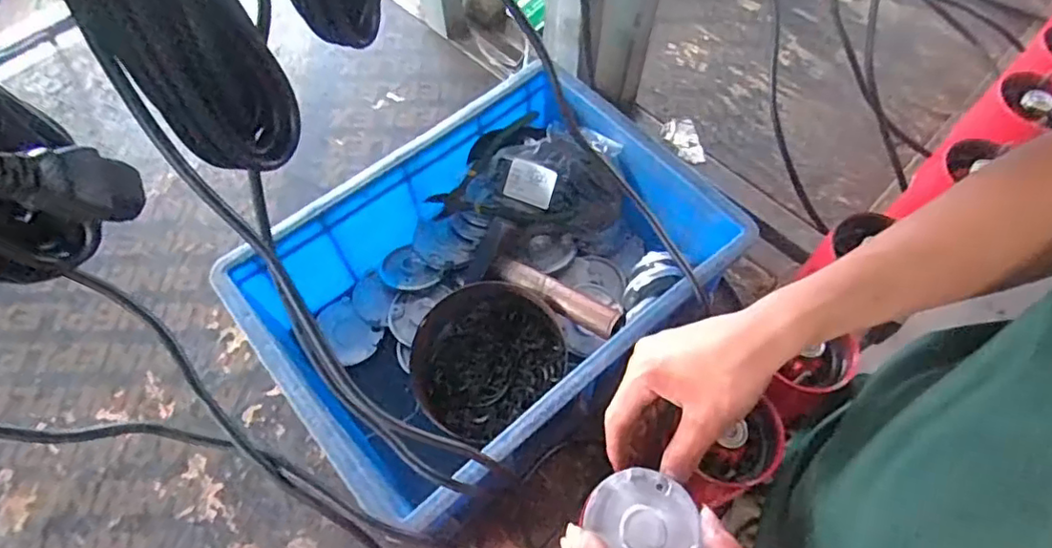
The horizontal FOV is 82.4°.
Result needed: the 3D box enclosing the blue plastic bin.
[{"bbox_3d":[-0.033,0.013,0.590,0.391,0.150,0.288,-37,68,-17],"label":"blue plastic bin"}]

